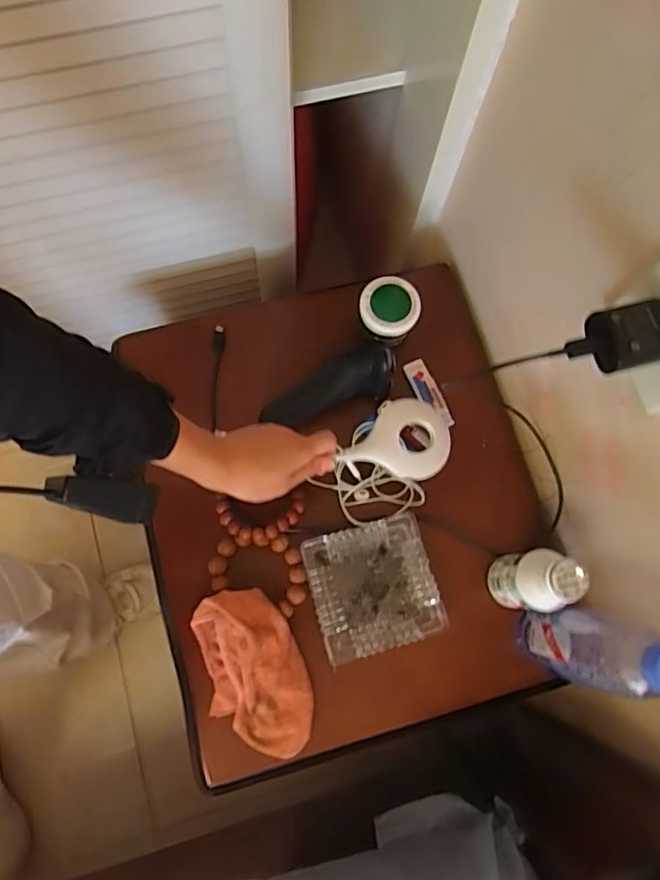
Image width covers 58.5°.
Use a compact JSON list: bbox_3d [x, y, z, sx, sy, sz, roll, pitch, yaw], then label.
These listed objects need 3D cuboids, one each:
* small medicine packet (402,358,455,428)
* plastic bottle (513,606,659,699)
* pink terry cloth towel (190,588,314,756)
[{"bbox_3d":[0.105,-0.049,0.629,0.023,0.011,0.079,-25,79,-7],"label":"small medicine packet"},{"bbox_3d":[0.202,0.164,0.457,0.052,0.194,0.053,-30,79,-8],"label":"plastic bottle"},{"bbox_3d":[-0.071,0.215,0.540,0.091,0.028,0.149,-14,77,-5],"label":"pink terry cloth towel"}]

